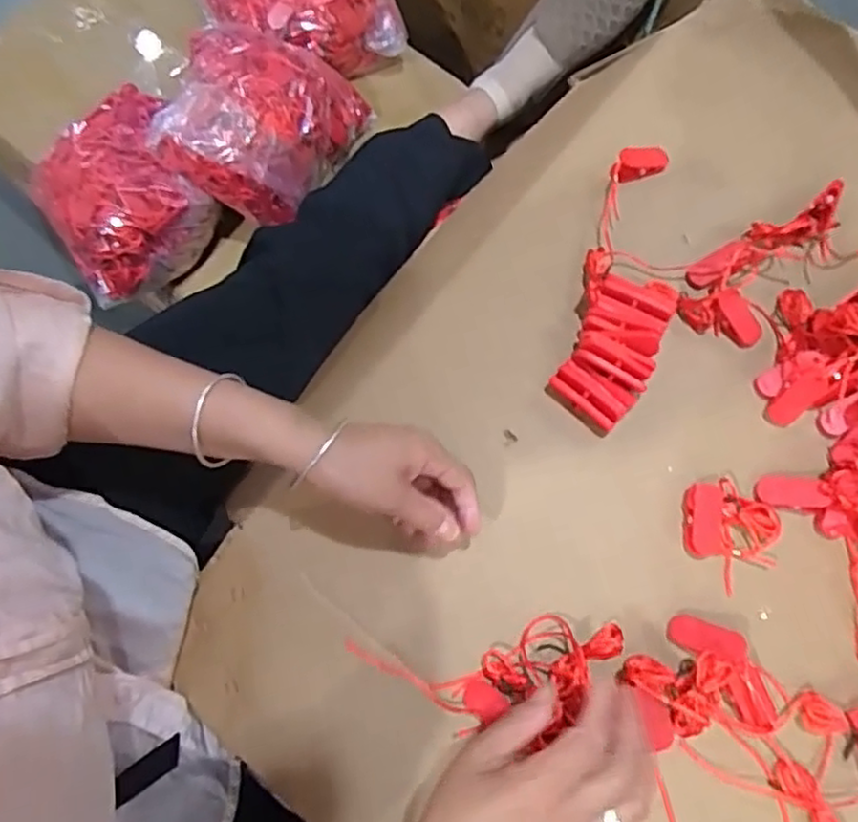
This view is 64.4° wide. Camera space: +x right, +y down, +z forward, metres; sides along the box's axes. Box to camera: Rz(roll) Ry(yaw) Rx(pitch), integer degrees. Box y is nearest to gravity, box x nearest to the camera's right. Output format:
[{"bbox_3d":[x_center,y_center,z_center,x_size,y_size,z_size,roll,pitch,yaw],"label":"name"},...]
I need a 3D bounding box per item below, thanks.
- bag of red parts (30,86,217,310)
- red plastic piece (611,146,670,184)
[{"bbox_3d":[-0.333,-0.239,0.739,0.167,0.103,0.184,-33,75,-10],"label":"bag of red parts"},{"bbox_3d":[0.178,-0.212,0.580,0.052,0.011,0.026,-18,73,-5],"label":"red plastic piece"}]

